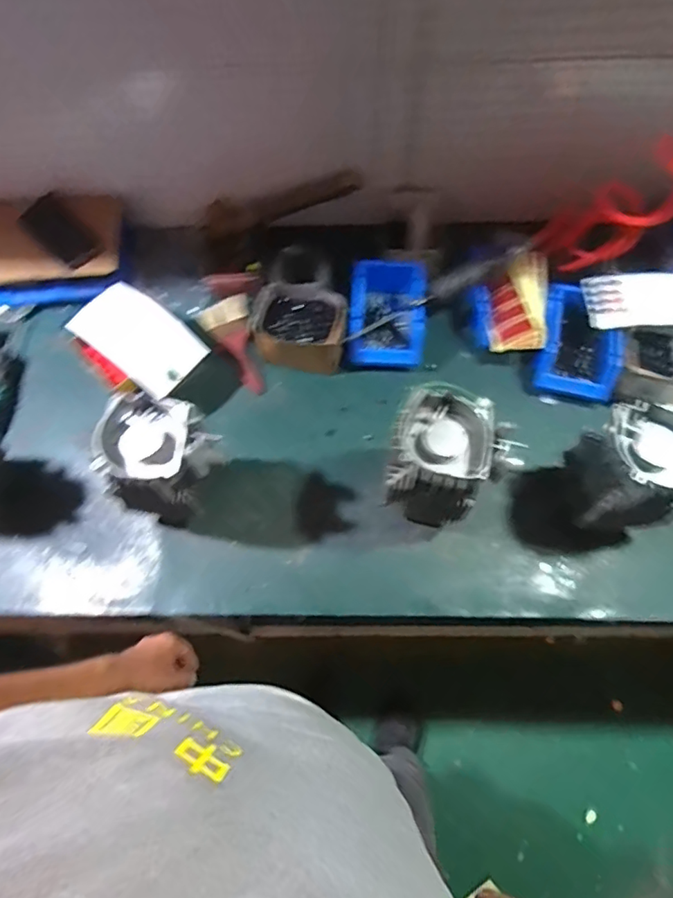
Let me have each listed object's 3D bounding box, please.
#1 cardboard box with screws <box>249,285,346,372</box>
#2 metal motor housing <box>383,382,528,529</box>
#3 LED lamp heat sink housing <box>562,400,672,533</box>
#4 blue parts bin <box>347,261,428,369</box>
[{"bbox_3d":[-0.062,-0.208,0.903,0.155,0.082,0.131,2,68,1],"label":"cardboard box with screws"},{"bbox_3d":[0.144,0.026,0.747,0.145,0.215,0.122,11,68,5],"label":"metal motor housing"},{"bbox_3d":[0.401,0.036,0.732,0.128,0.191,0.124,-2,68,-1],"label":"LED lamp heat sink housing"},{"bbox_3d":[0.088,-0.234,0.914,0.131,0.067,0.181,6,68,2],"label":"blue parts bin"}]

